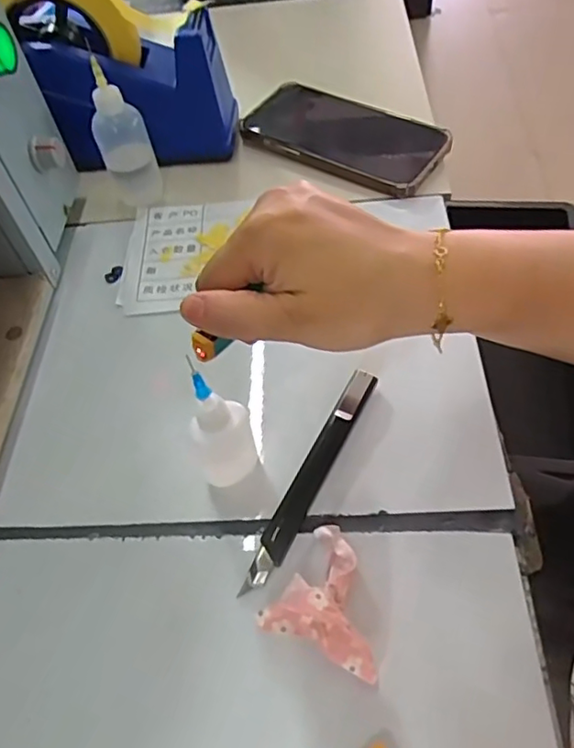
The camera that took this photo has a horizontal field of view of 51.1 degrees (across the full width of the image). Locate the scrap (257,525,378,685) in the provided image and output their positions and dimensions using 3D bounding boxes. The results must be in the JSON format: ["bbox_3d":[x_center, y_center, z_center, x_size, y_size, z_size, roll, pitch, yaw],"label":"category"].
[{"bbox_3d":[0.024,0.103,0.283,0.057,0.028,0.056,22,60,16],"label":"scrap"}]

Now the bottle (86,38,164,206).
[{"bbox_3d":[-0.121,-0.178,0.441,0.040,0.100,0.030,-15,57,-8],"label":"bottle"}]

